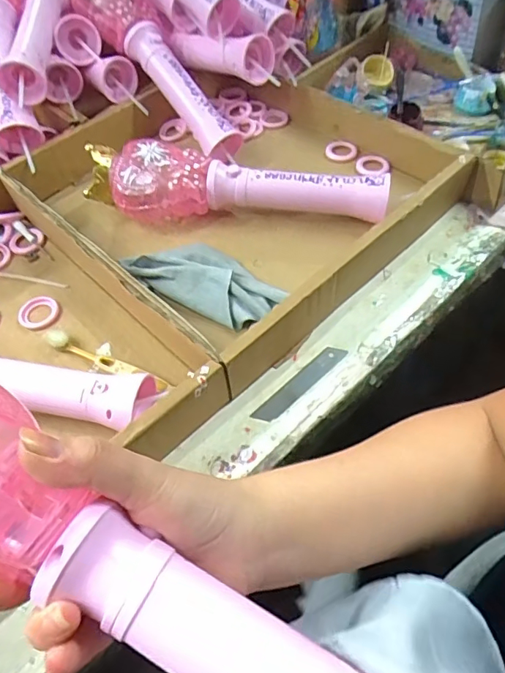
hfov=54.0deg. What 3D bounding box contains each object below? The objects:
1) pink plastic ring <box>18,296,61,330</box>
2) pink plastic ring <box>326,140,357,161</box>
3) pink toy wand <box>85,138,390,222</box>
[{"bbox_3d":[-0.206,-0.023,0.476,0.037,0.007,0.035,-2,56,2],"label":"pink plastic ring"},{"bbox_3d":[0.107,-0.222,0.595,0.036,0.015,0.026,15,58,14],"label":"pink plastic ring"},{"bbox_3d":[-0.016,-0.162,0.524,0.306,0.070,0.082,0,56,4],"label":"pink toy wand"}]

